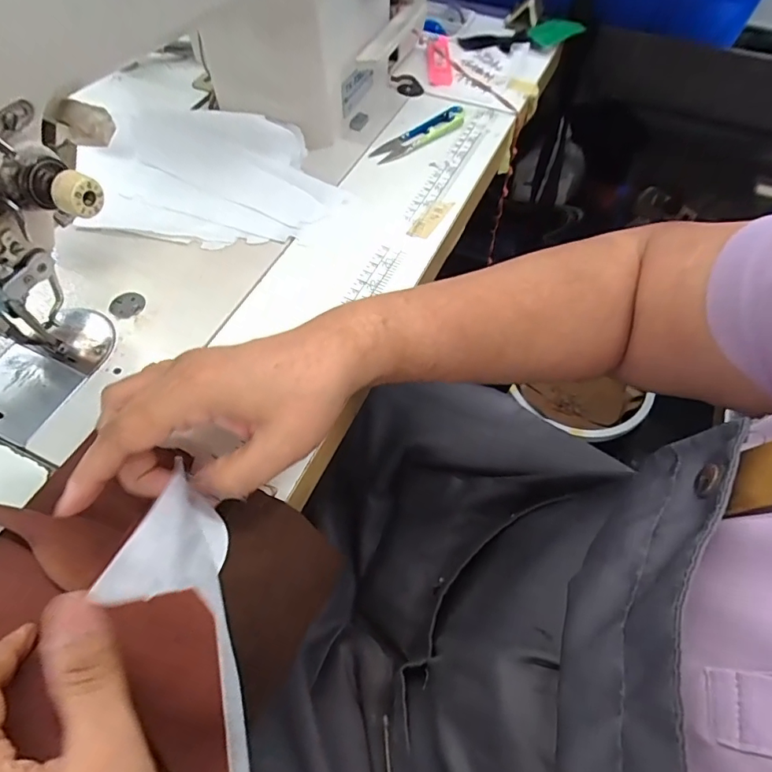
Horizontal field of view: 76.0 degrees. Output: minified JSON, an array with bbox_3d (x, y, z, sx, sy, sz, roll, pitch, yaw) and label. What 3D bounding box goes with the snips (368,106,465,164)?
[{"bbox_3d":[0.034,-0.233,0.457,0.107,0.008,0.029,-37,65,-21],"label":"snips"}]

